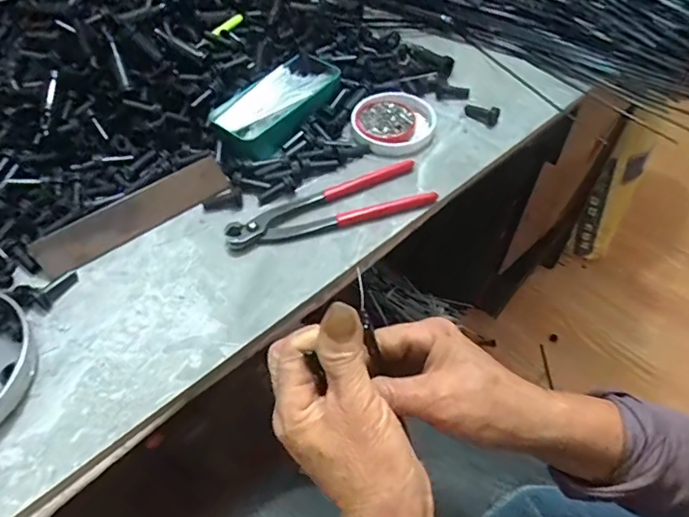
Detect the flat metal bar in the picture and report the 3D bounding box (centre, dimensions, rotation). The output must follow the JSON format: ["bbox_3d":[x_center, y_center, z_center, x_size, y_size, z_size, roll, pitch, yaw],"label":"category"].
[{"bbox_3d":[-0.190,-0.041,0.458,0.178,0.036,0.012,-33,25,-21],"label":"flat metal bar"}]

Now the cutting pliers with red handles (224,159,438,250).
[{"bbox_3d":[-0.014,-0.048,0.461,0.191,0.012,0.056,-16,54,-10],"label":"cutting pliers with red handles"}]

